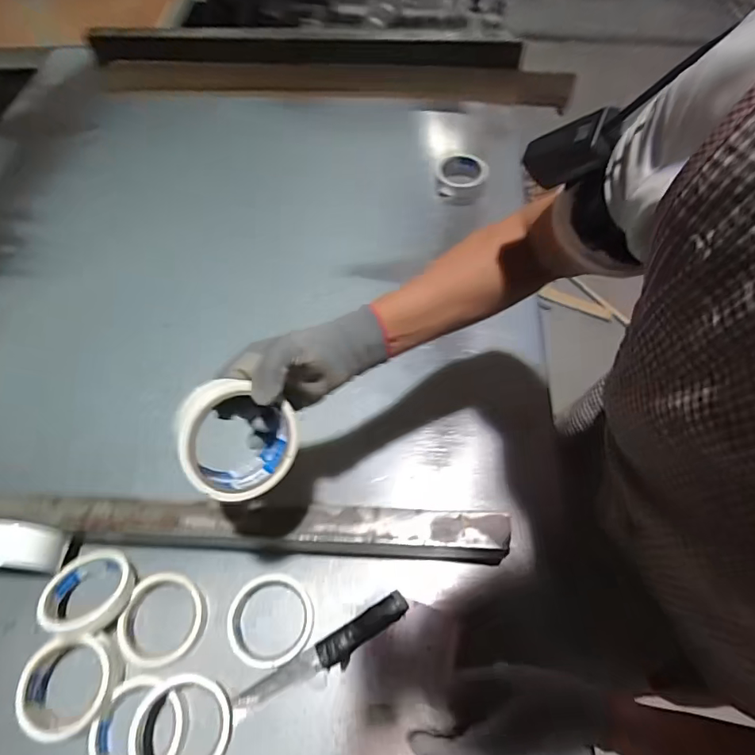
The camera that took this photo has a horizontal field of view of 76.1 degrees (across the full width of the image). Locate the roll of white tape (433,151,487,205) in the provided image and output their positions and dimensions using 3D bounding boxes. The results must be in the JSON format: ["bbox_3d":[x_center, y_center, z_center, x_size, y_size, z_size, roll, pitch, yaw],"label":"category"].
[{"bbox_3d":[0.160,-0.385,0.933,0.097,0.049,0.100,0,60,3],"label":"roll of white tape"}]

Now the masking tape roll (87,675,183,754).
[{"bbox_3d":[-0.240,0.354,0.481,0.084,0.017,0.093,19,63,13],"label":"masking tape roll"}]

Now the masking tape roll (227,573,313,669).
[{"bbox_3d":[-0.117,0.265,0.530,0.093,0.016,0.091,-1,60,2],"label":"masking tape roll"}]

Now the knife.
[{"bbox_3d":[-0.055,0.295,0.513,0.196,0.013,0.032,-27,62,-13],"label":"knife"}]

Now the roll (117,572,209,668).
[{"bbox_3d":[-0.237,0.265,0.532,0.091,0.019,0.091,-1,60,2],"label":"roll"}]

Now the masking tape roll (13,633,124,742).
[{"bbox_3d":[-0.315,0.317,0.497,0.086,0.044,0.089,-1,60,2],"label":"masking tape roll"}]

